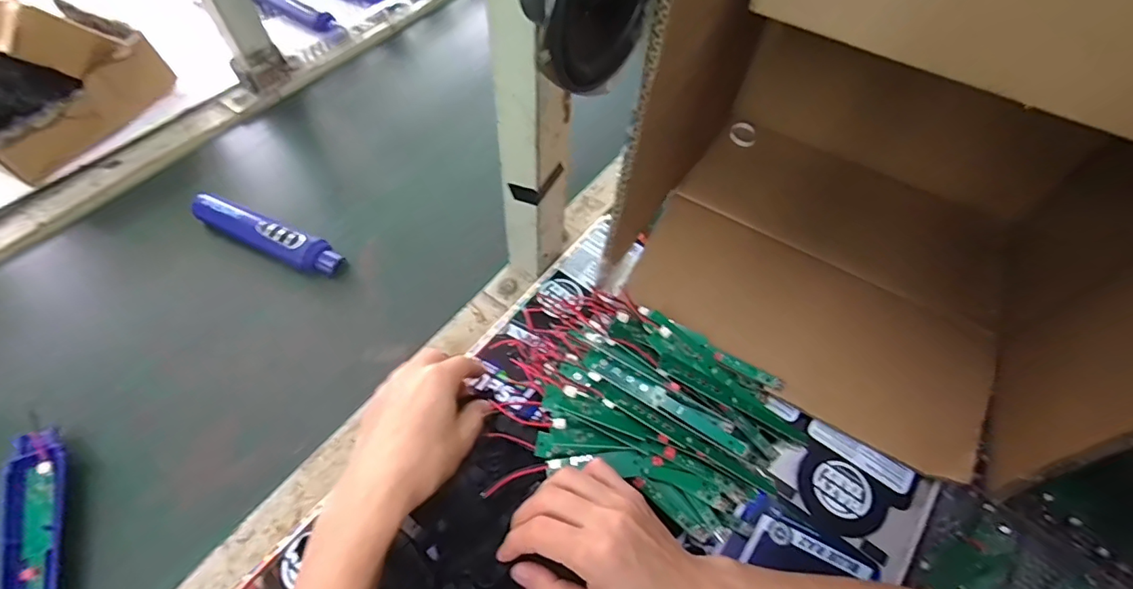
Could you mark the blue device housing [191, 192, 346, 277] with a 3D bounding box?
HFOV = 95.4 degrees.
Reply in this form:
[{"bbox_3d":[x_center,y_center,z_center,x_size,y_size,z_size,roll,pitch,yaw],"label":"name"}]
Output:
[{"bbox_3d":[-0.314,-0.063,0.538,0.166,0.028,0.036,22,59,11],"label":"blue device housing"}]

